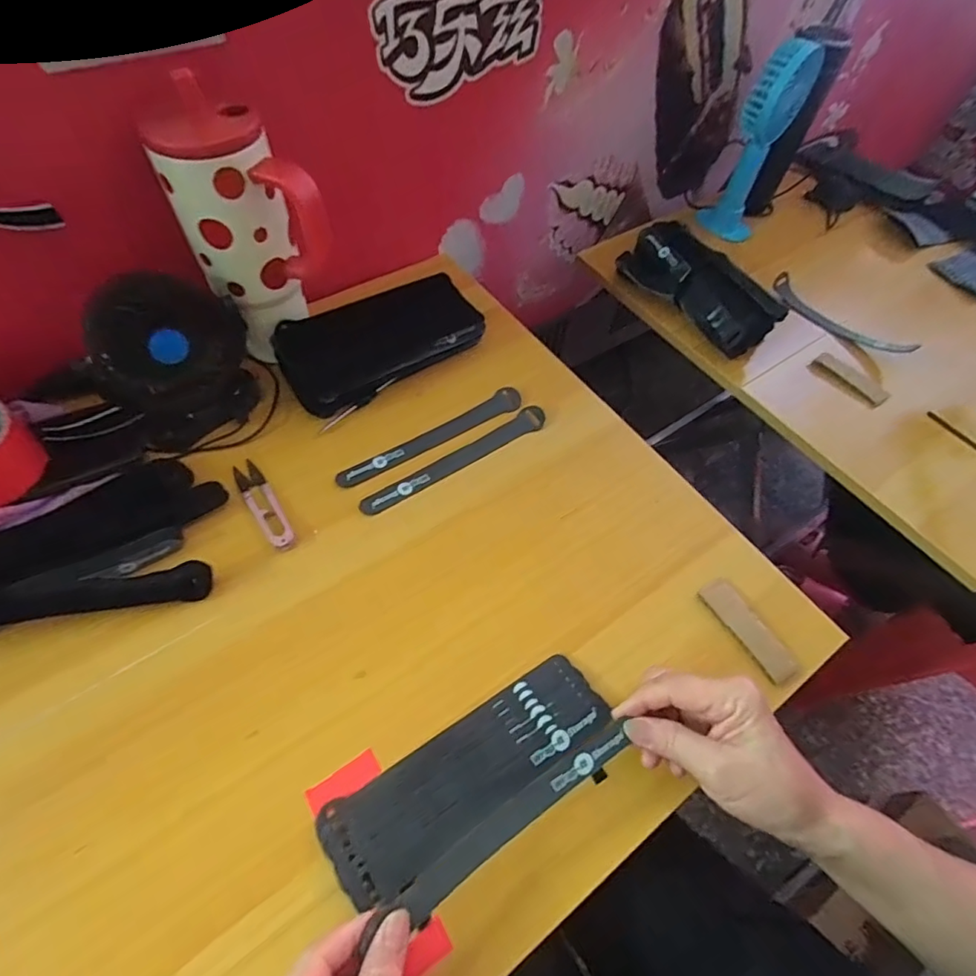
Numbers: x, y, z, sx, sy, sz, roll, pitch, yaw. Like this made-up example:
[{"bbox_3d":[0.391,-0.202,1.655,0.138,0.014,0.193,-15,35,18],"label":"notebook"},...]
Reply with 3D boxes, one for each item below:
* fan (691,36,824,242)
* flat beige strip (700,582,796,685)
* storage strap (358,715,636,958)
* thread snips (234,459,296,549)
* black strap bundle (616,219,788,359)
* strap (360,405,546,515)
[{"bbox_3d":[0.351,-0.438,0.683,0.079,0.232,0.072,26,60,11],"label":"fan"},{"bbox_3d":[0.206,0.110,0.410,0.027,0.010,0.084,-25,64,-18],"label":"flat beige strip"},{"bbox_3d":[0.014,0.204,0.318,0.179,0.006,0.018,-31,66,-17],"label":"storage strap"},{"bbox_3d":[-0.193,0.013,0.448,0.022,0.014,0.101,-30,66,-21],"label":"thread snips"},{"bbox_3d":[0.254,-0.249,0.635,0.068,0.066,0.195,-26,64,-19],"label":"black strap bundle"},{"bbox_3d":[-0.027,-0.027,0.484,0.195,0.008,0.025,-30,66,-21],"label":"strap"}]

